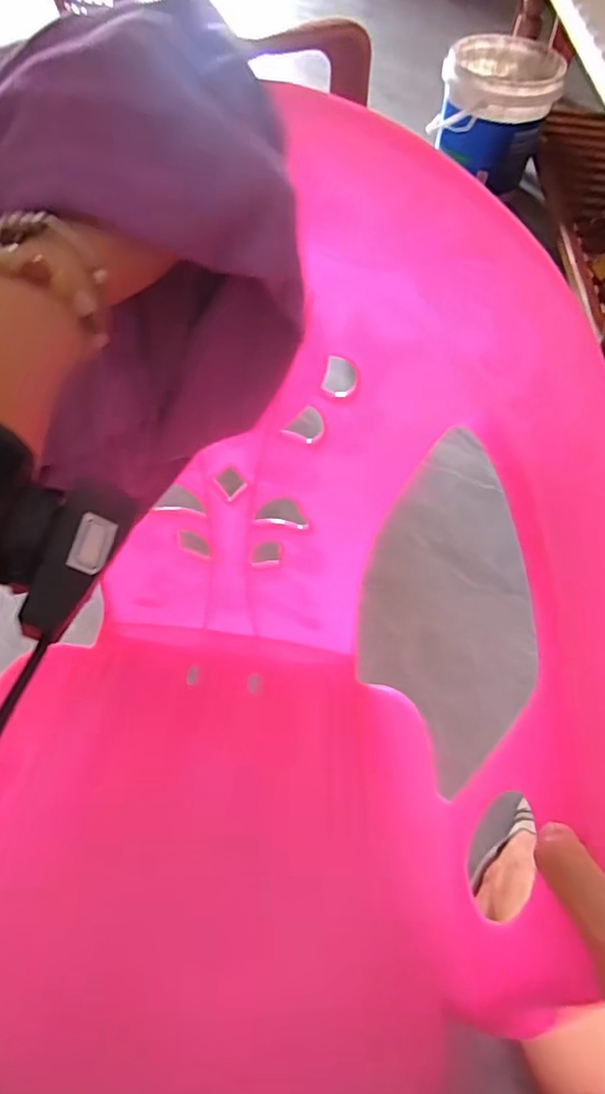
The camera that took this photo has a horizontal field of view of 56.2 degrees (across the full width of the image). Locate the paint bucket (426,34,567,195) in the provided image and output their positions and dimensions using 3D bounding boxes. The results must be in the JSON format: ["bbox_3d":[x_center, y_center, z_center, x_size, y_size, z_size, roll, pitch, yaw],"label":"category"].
[{"bbox_3d":[0.469,-1.071,1.415,0.273,0.226,0.311,18,61,6],"label":"paint bucket"}]

